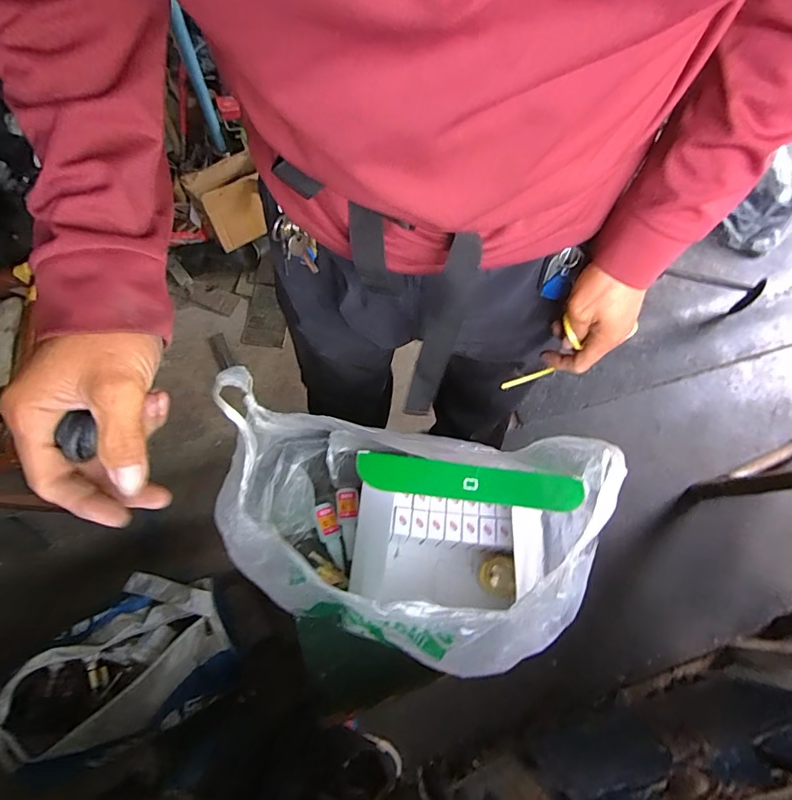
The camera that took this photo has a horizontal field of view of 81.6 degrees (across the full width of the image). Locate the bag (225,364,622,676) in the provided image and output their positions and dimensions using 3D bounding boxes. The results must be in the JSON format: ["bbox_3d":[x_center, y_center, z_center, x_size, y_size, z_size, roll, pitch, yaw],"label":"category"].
[{"bbox_3d":[0.005,0.155,0.544,0.388,0.372,0.232,17,66,5],"label":"bag"}]

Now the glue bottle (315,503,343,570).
[{"bbox_3d":[-0.099,0.202,0.690,0.027,0.016,0.095,-15,67,-9],"label":"glue bottle"}]

